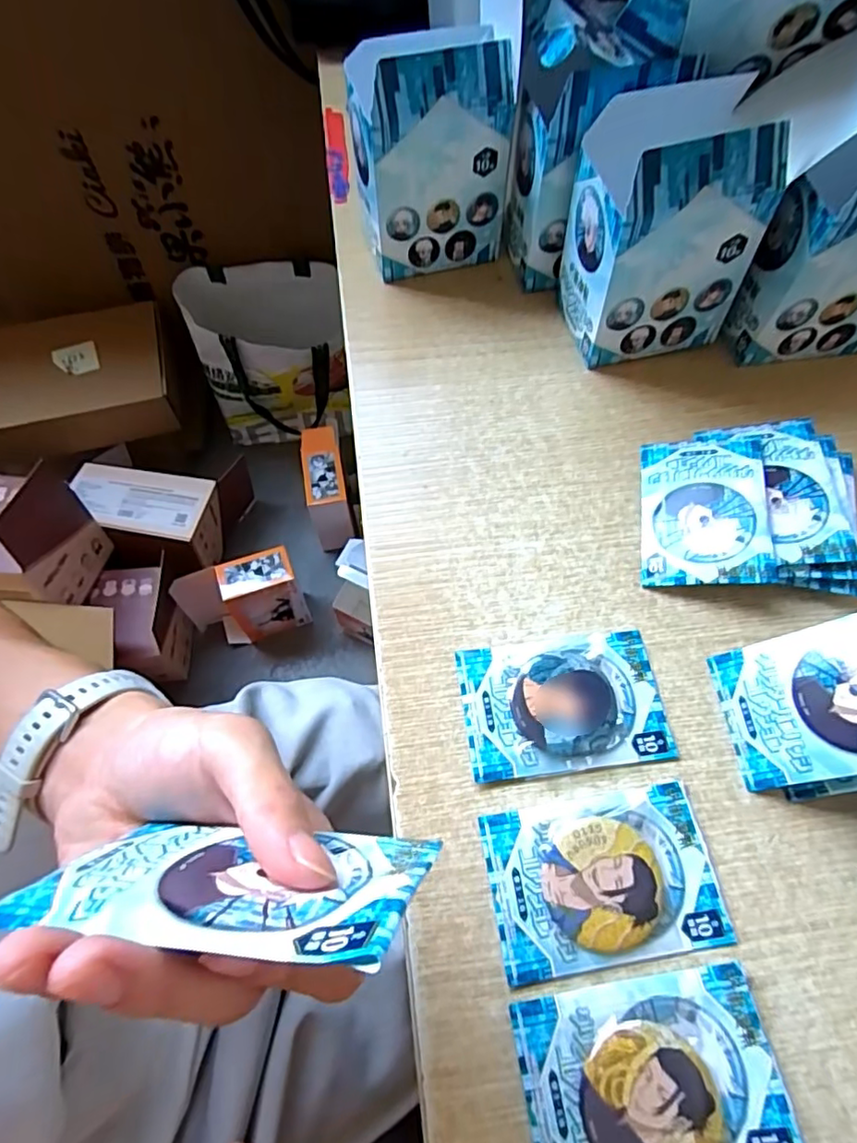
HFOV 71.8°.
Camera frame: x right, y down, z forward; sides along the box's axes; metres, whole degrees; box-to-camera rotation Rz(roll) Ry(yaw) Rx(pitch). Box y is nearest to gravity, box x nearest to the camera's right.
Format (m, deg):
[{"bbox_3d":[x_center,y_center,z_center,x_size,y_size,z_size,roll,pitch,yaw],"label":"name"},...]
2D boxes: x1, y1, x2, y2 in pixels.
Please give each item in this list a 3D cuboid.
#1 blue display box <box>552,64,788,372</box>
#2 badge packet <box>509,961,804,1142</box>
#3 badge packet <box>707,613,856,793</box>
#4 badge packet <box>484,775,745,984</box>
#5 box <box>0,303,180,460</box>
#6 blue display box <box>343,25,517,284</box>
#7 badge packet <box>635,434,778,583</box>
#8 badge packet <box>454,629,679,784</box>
[{"bbox_3d":[0.144,-0.211,0.377,0.095,0.141,0.076,-11,64,-6],"label":"blue display box"},{"bbox_3d":[0.091,0.209,0.240,0.102,0.010,0.070,-8,64,-4],"label":"badge packet"},{"bbox_3d":[0.188,0.059,0.275,0.005,0.101,0.069,17,57,-39],"label":"badge packet"},{"bbox_3d":[0.081,0.141,0.273,0.103,0.012,0.069,-8,64,-4],"label":"badge packet"},{"bbox_3d":[-0.665,-0.374,1.143,0.345,0.121,0.297,-10,64,-5],"label":"box"},{"bbox_3d":[0.000,-0.287,0.418,0.098,0.140,0.062,-15,65,-8],"label":"blue display box"},{"bbox_3d":[0.164,-0.038,0.354,0.069,0.006,0.103,-2,63,22],"label":"badge packet"},{"bbox_3d":[0.071,0.068,0.310,0.103,0.011,0.069,-7,64,-4],"label":"badge packet"}]

